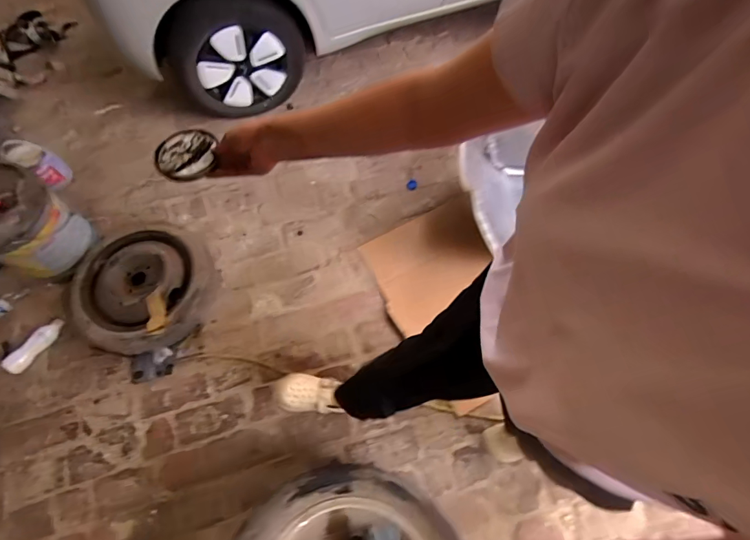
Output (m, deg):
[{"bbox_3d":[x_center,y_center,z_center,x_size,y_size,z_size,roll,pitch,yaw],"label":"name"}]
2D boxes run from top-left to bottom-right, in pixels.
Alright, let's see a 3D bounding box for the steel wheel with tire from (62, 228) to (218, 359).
[{"bbox_3d":[-0.779,0.067,1.394,0.443,0.160,0.403,-1,66,2],"label":"steel wheel with tire"}]

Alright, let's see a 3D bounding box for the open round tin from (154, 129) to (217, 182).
[{"bbox_3d":[-0.279,-0.170,0.611,0.085,0.023,0.092,0,65,-1],"label":"open round tin"}]

